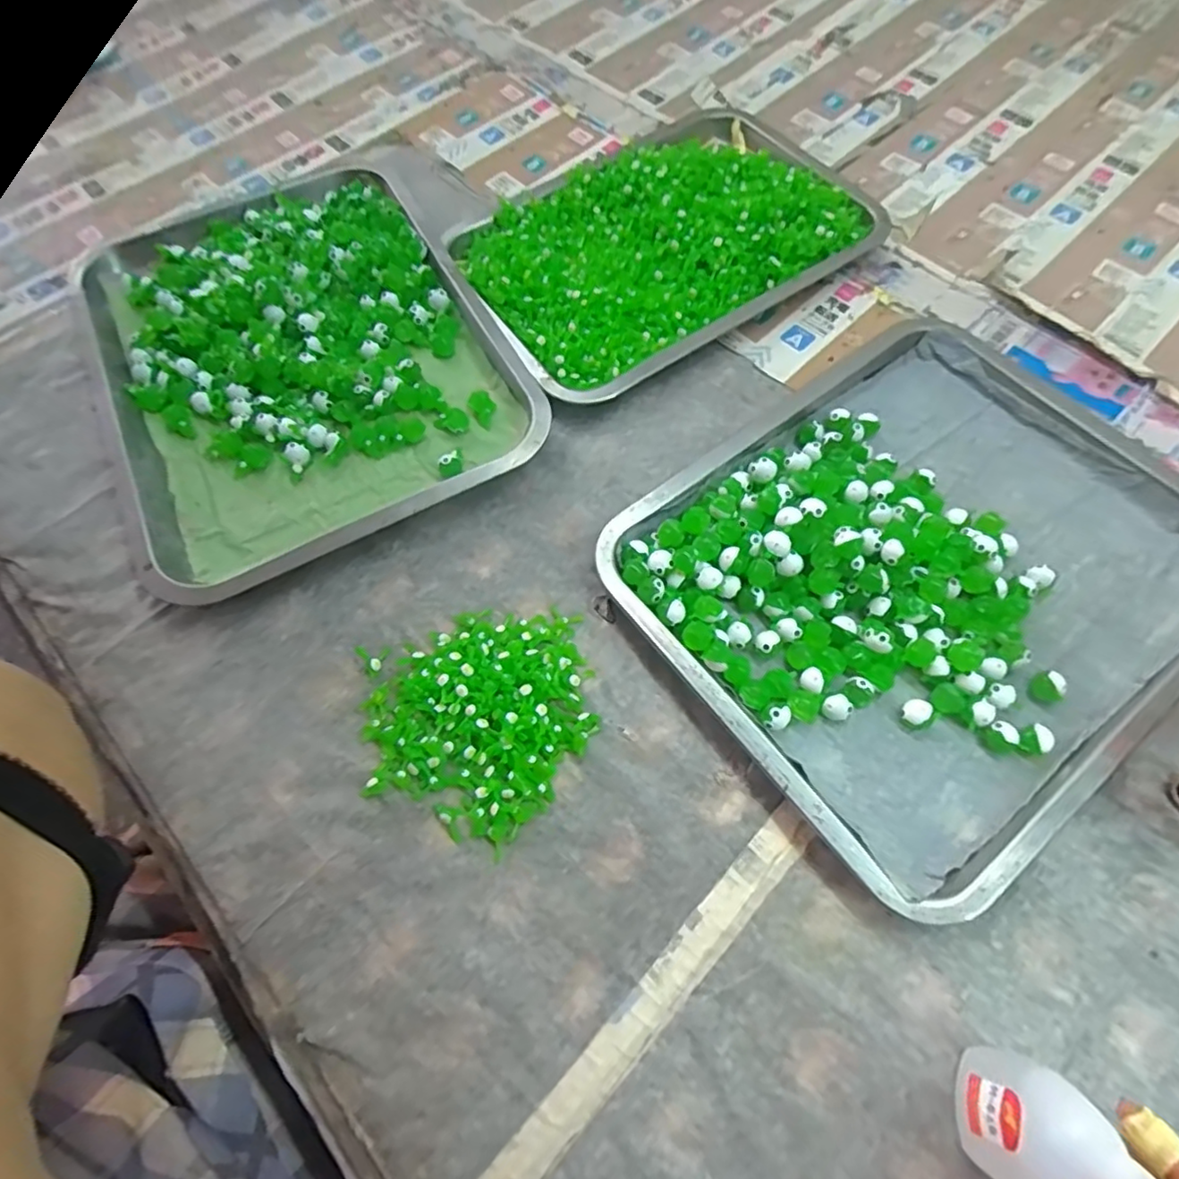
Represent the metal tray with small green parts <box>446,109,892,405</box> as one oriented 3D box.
[{"bbox_3d":[0.056,-0.276,0.473,0.300,0.035,0.213,-29,68,-11],"label":"metal tray with small green parts"}]

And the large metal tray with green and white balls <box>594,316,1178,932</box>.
[{"bbox_3d":[0.189,-0.016,0.351,0.302,0.030,0.258,-37,70,-14],"label":"large metal tray with green and white balls"}]

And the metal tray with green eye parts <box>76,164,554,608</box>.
[{"bbox_3d":[-0.221,-0.178,0.444,0.268,0.026,0.361,-29,68,-11],"label":"metal tray with green eye parts"}]

